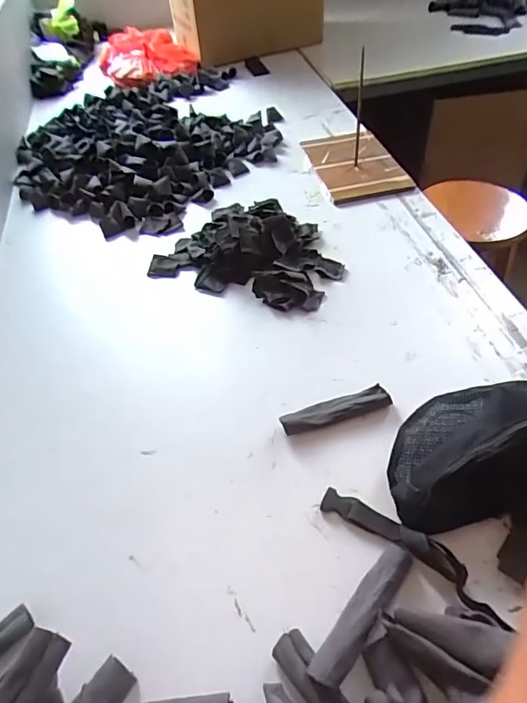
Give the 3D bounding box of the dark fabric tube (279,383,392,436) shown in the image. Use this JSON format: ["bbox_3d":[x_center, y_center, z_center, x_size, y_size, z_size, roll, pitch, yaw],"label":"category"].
[{"bbox_3d":[0.095,0.080,0.635,0.147,0.023,0.034,-14,50,-8],"label":"dark fabric tube"}]

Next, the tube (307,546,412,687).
[{"bbox_3d":[0.099,0.258,0.468,0.032,0.035,0.147,32,58,28],"label":"tube"}]

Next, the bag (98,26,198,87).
[{"bbox_3d":[-0.364,-0.936,1.489,0.300,0.073,0.390,-15,50,-9],"label":"bag"}]

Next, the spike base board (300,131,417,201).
[{"bbox_3d":[0.204,-0.430,1.081,0.180,0.018,0.272,-12,49,-6],"label":"spike base board"}]

